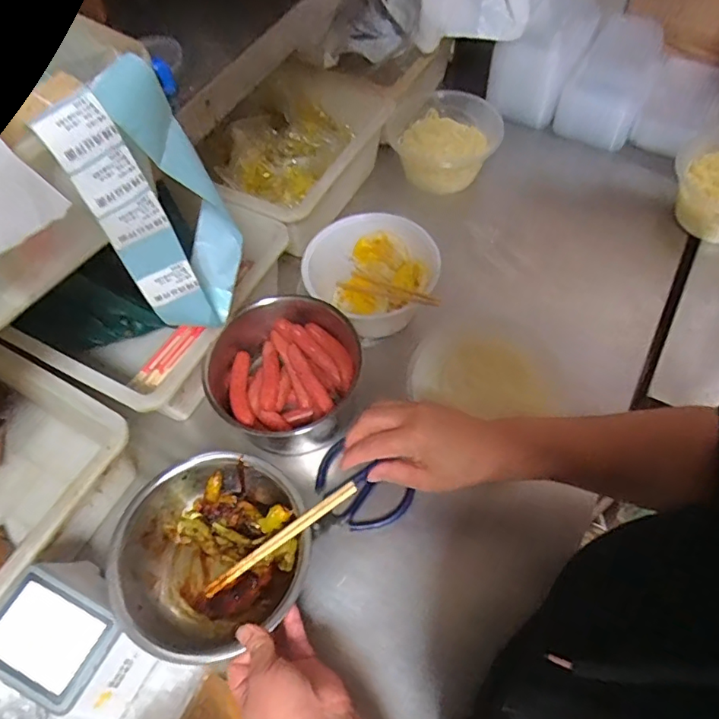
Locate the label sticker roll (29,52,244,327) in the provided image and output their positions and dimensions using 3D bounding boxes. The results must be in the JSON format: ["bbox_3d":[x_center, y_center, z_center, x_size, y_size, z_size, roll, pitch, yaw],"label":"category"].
[{"bbox_3d":[-0.138,-0.106,0.390,0.044,0.203,0.099,17,62,13],"label":"label sticker roll"}]

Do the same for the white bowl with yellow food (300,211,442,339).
[{"bbox_3d":[0.012,-0.102,0.687,0.173,0.098,0.137,14,62,9],"label":"white bowl with yellow food"}]

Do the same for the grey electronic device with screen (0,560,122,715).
[{"bbox_3d":[-0.263,0.247,0.481,0.103,0.098,0.093,25,65,14],"label":"grey electronic device with screen"}]

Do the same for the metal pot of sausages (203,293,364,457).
[{"bbox_3d":[-0.094,0.017,0.613,0.170,0.099,0.168,-1,61,1],"label":"metal pot of sausages"}]

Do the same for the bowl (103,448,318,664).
[{"bbox_3d":[-0.137,0.189,0.518,0.174,0.069,0.176,-1,61,1],"label":"bowl"}]

